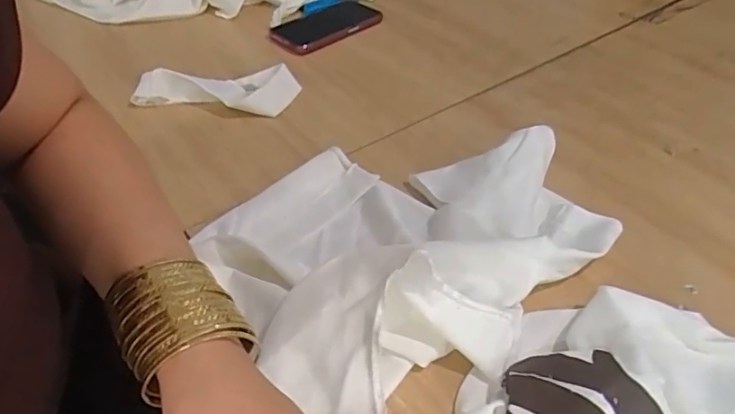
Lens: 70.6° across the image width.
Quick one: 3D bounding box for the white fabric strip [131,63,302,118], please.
[{"bbox_3d":[-0.175,-0.142,0.617,0.183,0.036,0.074,2,45,1],"label":"white fabric strip"}]

